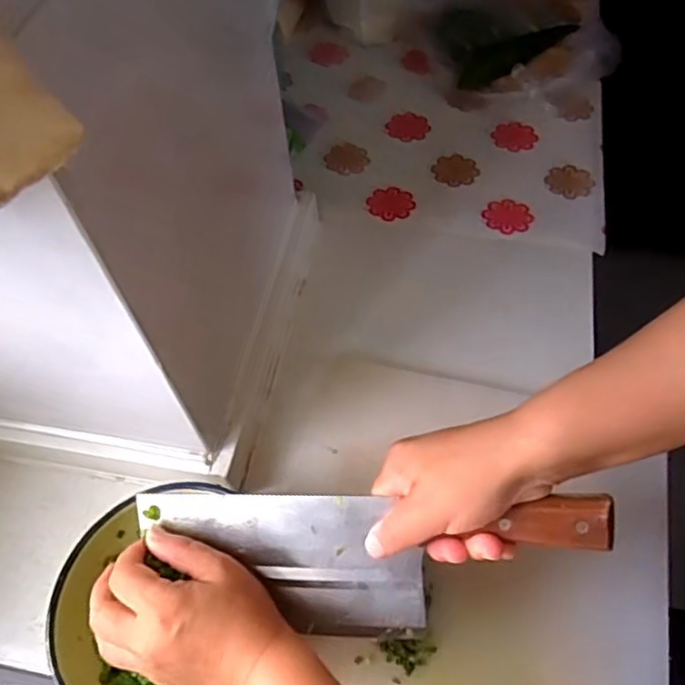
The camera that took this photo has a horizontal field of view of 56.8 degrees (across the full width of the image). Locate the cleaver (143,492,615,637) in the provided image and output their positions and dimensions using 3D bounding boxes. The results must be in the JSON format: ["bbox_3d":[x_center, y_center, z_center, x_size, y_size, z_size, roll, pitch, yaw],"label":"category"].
[{"bbox_3d":[0.002,0.141,0.394,0.300,0.021,0.092,-4,99,17],"label":"cleaver"}]

